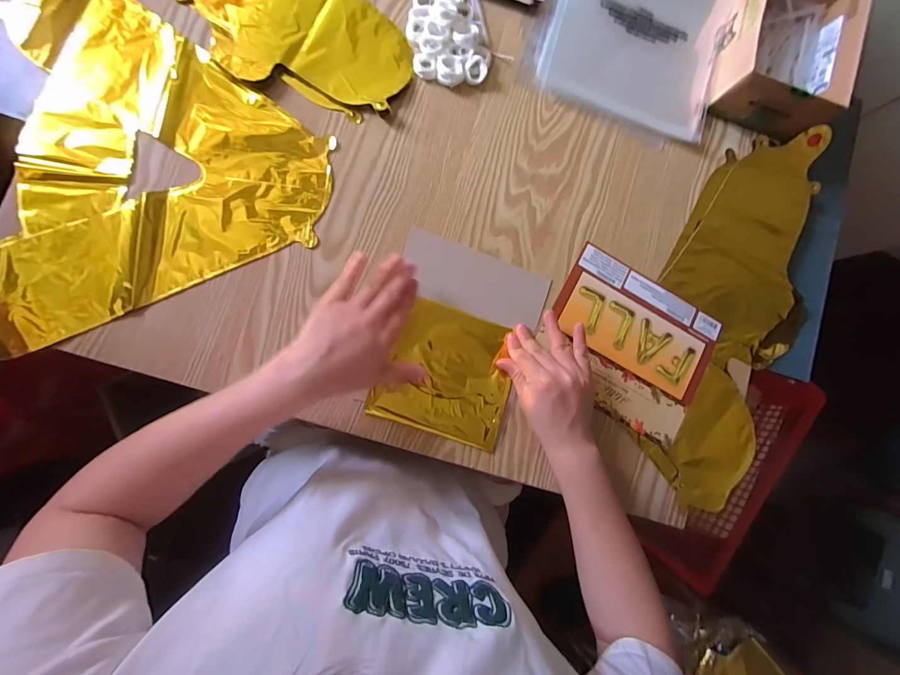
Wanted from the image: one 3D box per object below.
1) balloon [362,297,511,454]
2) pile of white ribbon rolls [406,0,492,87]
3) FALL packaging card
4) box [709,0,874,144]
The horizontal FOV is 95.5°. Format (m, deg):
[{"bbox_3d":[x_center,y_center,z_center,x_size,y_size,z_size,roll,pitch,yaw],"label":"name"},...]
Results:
[{"bbox_3d":[0.000,0.038,0.433,0.135,0.008,0.131,19,84,-6],"label":"balloon"},{"bbox_3d":[-0.003,-0.333,0.445,0.082,0.025,0.108,-10,88,-9],"label":"pile of white ribbon rolls"},{"bbox_3d":[0.205,0.006,0.468,0.193,0.008,0.161,30,82,-5],"label":"FALL packaging card"},{"bbox_3d":[0.392,-0.345,0.479,0.132,0.068,0.187,21,83,-6],"label":"box"}]

